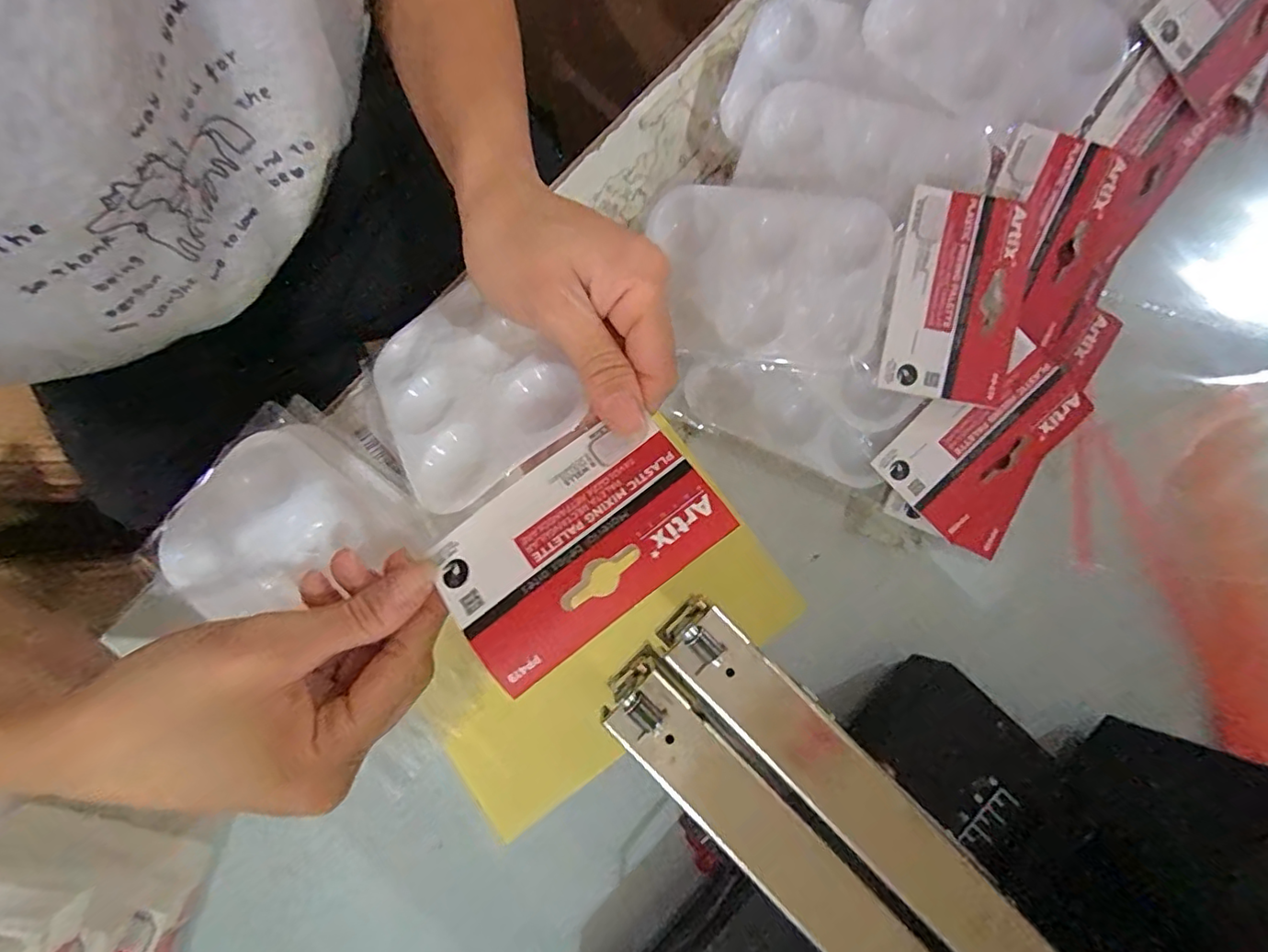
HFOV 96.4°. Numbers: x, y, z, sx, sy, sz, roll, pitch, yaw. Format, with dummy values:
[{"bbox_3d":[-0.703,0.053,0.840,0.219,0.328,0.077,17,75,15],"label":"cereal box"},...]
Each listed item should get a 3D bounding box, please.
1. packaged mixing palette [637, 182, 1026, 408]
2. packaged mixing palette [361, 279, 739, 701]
[{"bbox_3d":[0.097,-0.098,0.289,0.179,0.010,0.092,10,98,9],"label":"packaged mixing palette"},{"bbox_3d":[-0.053,-0.016,0.234,0.097,0.016,0.177,-37,61,-2],"label":"packaged mixing palette"}]

